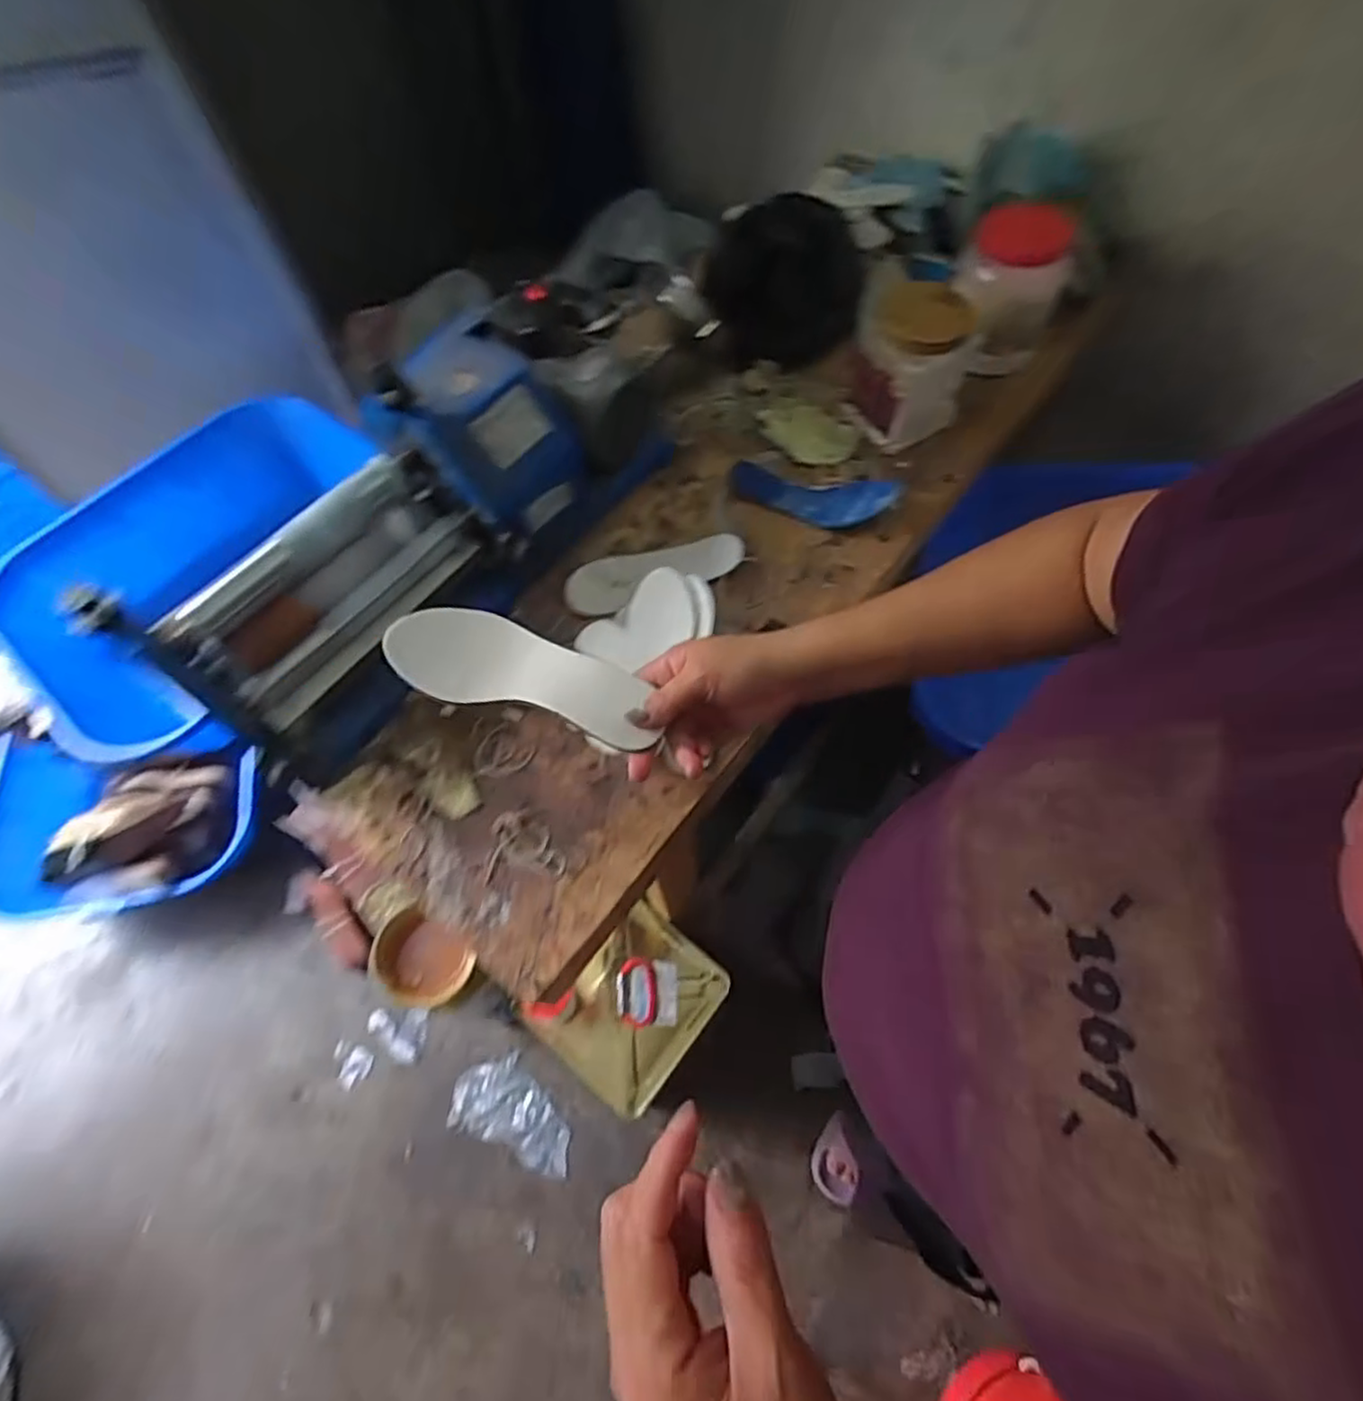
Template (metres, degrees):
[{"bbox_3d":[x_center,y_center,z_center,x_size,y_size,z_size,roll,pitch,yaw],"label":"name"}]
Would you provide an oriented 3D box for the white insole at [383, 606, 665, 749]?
[{"bbox_3d":[-0.114,-0.022,0.512,0.203,0.023,0.072,18,65,14],"label":"white insole"}]

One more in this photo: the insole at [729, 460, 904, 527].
[{"bbox_3d":[0.174,-0.285,0.959,0.226,0.040,0.080,19,65,11],"label":"insole"}]

